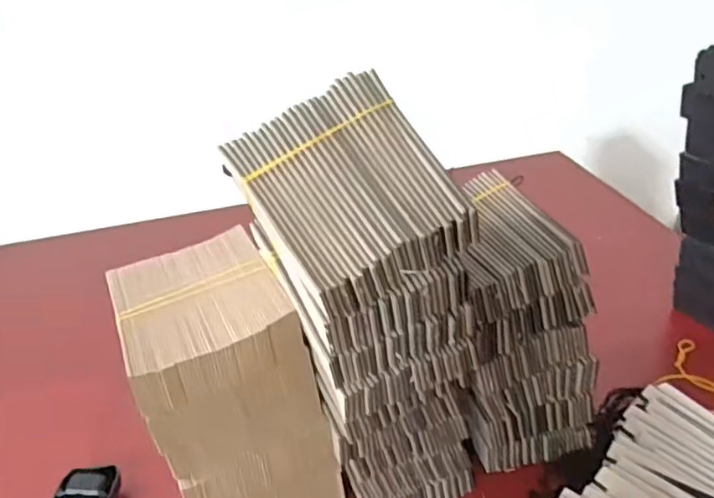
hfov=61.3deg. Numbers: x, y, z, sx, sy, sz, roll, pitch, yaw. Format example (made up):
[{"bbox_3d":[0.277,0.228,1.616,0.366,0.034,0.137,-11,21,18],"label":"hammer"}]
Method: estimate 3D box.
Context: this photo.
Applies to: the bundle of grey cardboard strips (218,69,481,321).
[{"bbox_3d":[-0.007,-0.033,0.334,0.098,0.025,0.124,-25,57,-5],"label":"bundle of grey cardboard strips"}]

